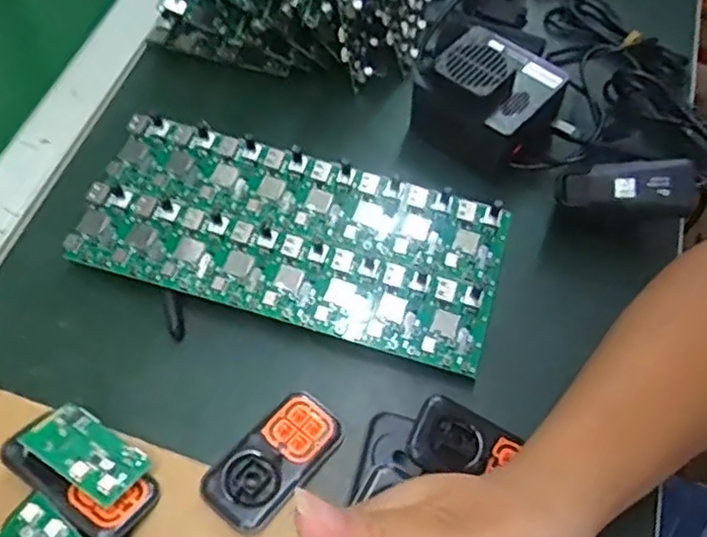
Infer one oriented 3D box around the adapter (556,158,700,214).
[{"bbox_3d":[0.160,-0.049,0.399,0.074,0.022,0.026,2,56,15],"label":"adapter"}]

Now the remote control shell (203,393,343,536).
[{"bbox_3d":[-0.040,0.097,0.349,0.038,0.009,0.075,37,65,19],"label":"remote control shell"}]

